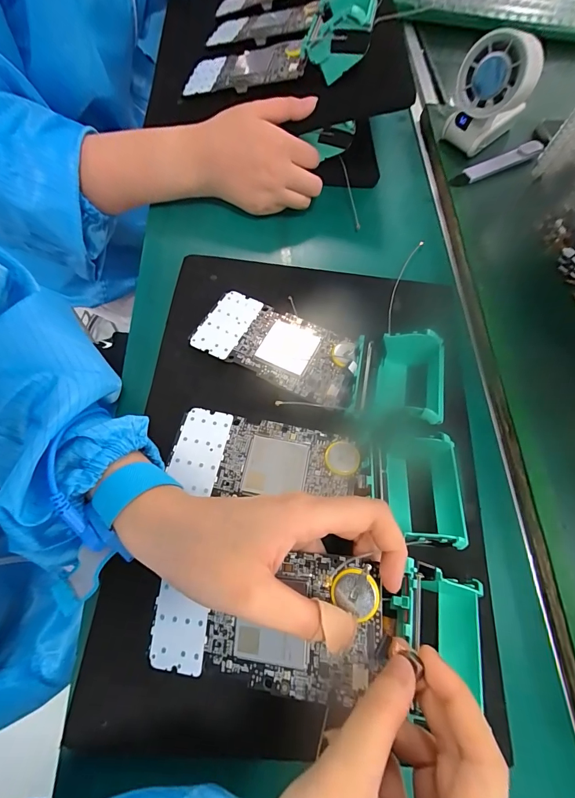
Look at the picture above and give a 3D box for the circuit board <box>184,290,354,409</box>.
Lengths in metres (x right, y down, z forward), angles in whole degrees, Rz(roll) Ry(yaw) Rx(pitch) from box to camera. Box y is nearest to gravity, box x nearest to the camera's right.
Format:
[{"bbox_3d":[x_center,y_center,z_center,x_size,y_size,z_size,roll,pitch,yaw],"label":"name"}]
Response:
[{"bbox_3d":[-0.008,-0.044,0.283,0.125,0.012,0.065,25,63,9],"label":"circuit board"}]

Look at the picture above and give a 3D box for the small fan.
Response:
[{"bbox_3d":[0.215,-0.320,0.375,0.068,0.106,0.077,33,70,8],"label":"small fan"}]

